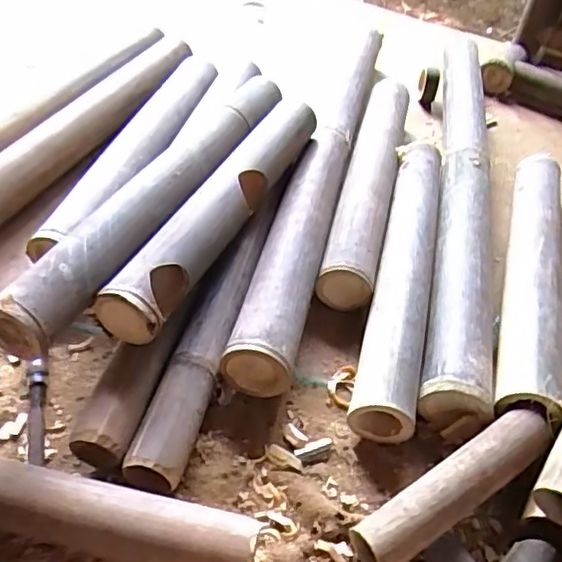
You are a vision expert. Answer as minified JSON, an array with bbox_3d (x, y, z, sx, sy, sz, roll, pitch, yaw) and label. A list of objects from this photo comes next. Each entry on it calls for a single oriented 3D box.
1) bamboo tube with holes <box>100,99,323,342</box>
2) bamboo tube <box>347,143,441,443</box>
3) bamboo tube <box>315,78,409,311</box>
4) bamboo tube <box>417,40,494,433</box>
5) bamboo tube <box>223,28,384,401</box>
[{"bbox_3d":[-0.071,-0.108,0.804,0.072,0.064,0.497,22,47,12],"label":"bamboo tube with holes"},{"bbox_3d":[0.172,-0.022,0.849,0.075,0.069,0.534,13,46,6],"label":"bamboo tube"},{"bbox_3d":[0.147,-0.181,0.981,0.077,0.061,0.564,13,46,6],"label":"bamboo tube"},{"bbox_3d":[0.303,-0.176,1.006,0.093,0.069,0.950,13,46,5],"label":"bamboo tube"},{"bbox_3d":[0.069,-0.191,0.996,0.081,0.098,0.890,13,46,6],"label":"bamboo tube"}]

